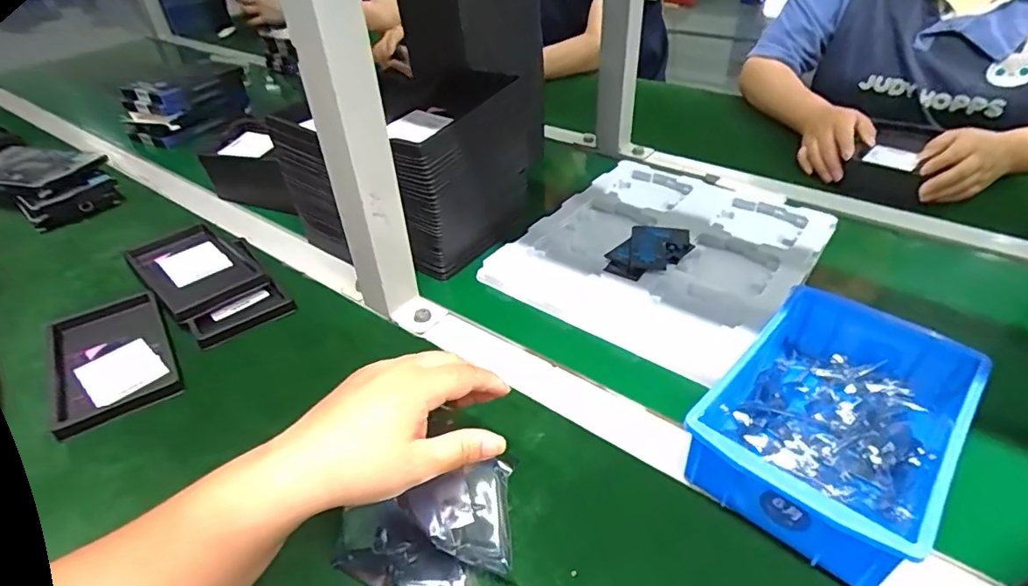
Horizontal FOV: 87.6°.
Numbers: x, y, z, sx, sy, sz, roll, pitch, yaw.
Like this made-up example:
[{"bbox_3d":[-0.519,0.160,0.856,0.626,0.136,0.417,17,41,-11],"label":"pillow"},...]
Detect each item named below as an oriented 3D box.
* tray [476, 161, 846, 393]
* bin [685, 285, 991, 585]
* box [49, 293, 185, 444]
[{"bbox_3d":[0.163,-0.056,0.586,0.266,0.022,0.311,25,46,31],"label":"tray"},{"bbox_3d":[0.220,0.083,0.370,0.127,0.062,0.198,29,48,34],"label":"bin"},{"bbox_3d":[-0.360,0.060,0.479,0.092,0.016,0.155,-26,43,-26],"label":"box"}]

